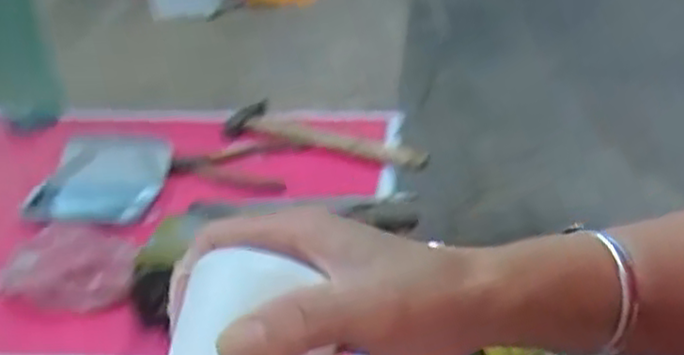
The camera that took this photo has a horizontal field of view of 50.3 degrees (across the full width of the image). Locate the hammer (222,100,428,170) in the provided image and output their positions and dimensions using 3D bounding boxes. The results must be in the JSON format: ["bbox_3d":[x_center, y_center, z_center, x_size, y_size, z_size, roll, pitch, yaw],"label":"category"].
[{"bbox_3d":[-0.030,-0.043,0.818,0.270,0.042,0.034,14,36,26],"label":"hammer"}]

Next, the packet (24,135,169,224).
[{"bbox_3d":[-0.243,-0.004,0.744,0.123,0.034,0.114,4,32,11],"label":"packet"}]

